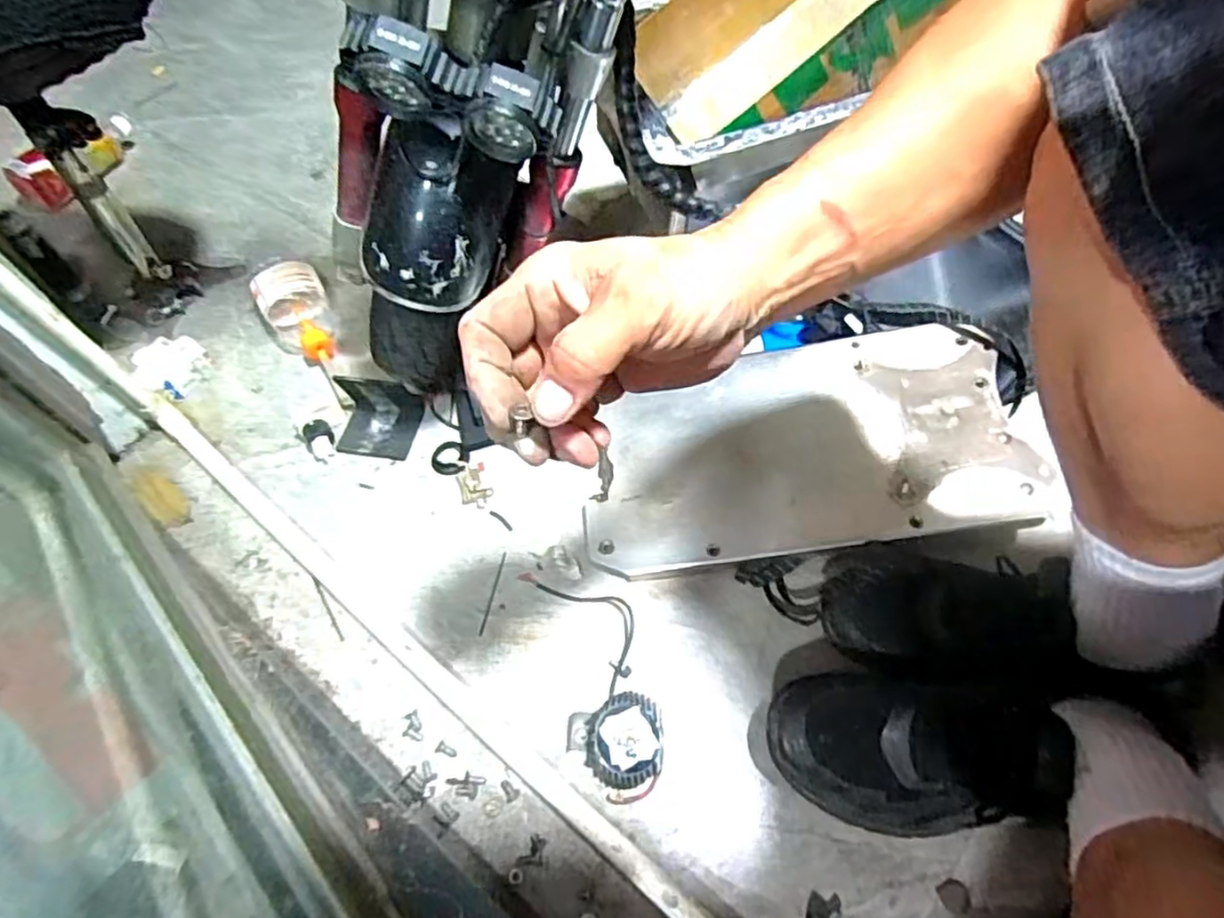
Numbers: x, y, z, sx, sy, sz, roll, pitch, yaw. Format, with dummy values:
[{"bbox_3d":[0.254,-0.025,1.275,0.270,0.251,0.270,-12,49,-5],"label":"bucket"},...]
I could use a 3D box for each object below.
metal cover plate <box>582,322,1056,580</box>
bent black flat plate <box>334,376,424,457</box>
[{"bbox_3d":[0.180,-0.016,0.666,0.408,0.011,0.218,-9,62,5],"label":"metal cover plate"},{"bbox_3d":[-0.257,-0.045,0.727,0.090,0.054,0.069,6,59,8],"label":"bent black flat plate"}]

